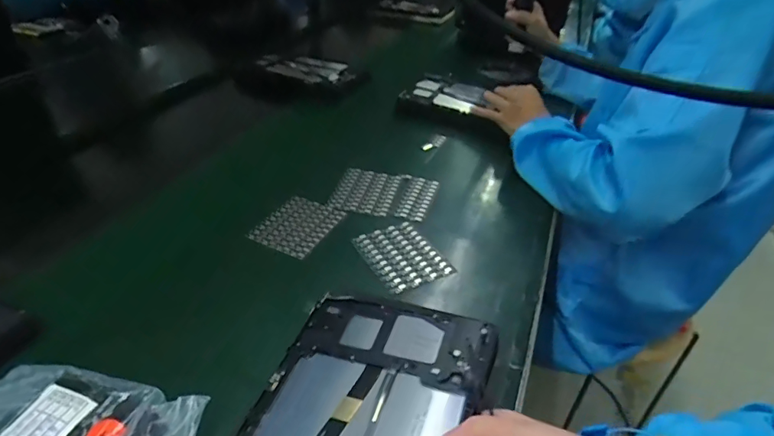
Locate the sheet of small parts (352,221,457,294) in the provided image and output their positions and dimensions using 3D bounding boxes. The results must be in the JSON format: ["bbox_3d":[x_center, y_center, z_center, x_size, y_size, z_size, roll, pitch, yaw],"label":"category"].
[{"bbox_3d":[0.017,0.043,0.524,0.079,0.007,0.099,-17,42,-28],"label":"sheet of small parts"}]

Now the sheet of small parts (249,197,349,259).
[{"bbox_3d":[-0.106,0.006,0.552,0.077,0.006,0.100,22,40,21],"label":"sheet of small parts"}]

